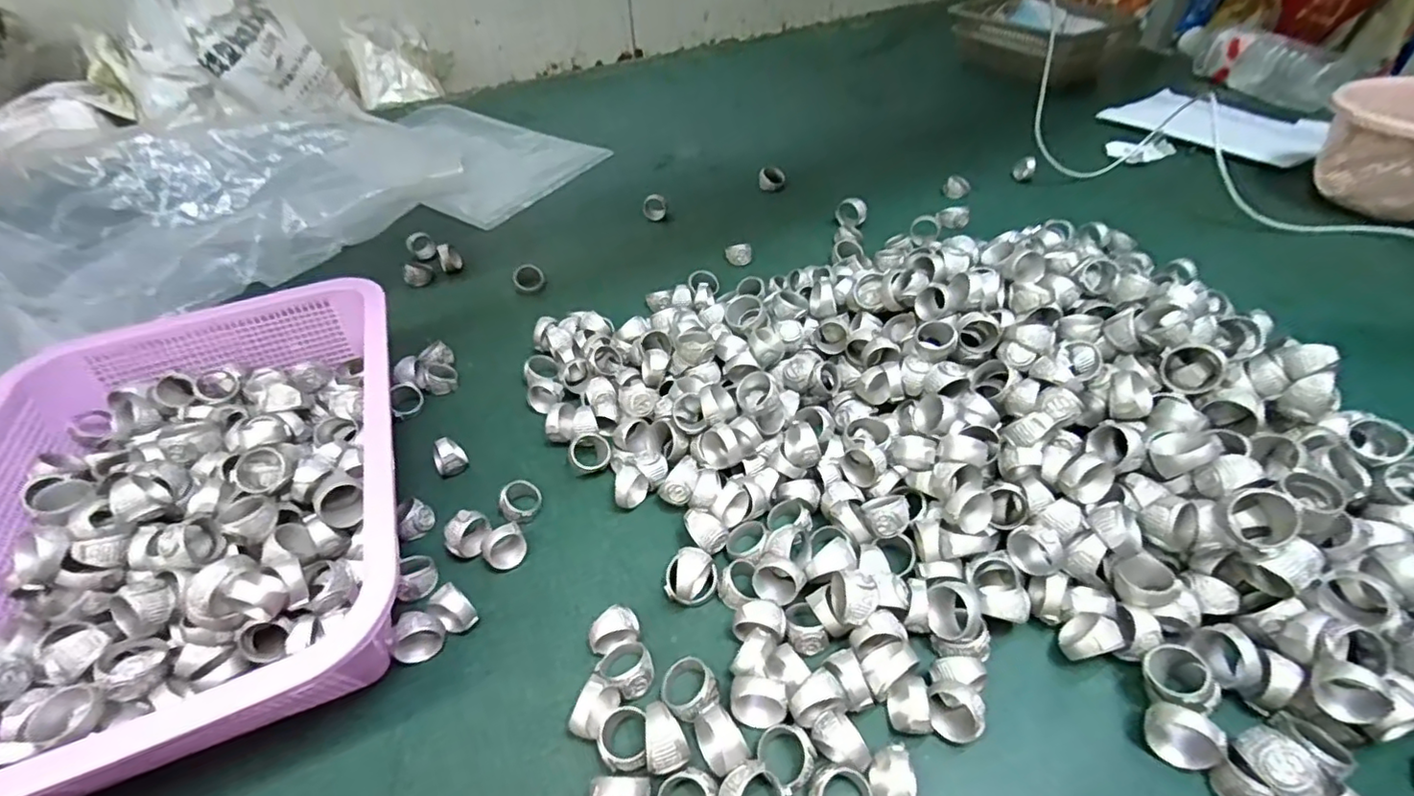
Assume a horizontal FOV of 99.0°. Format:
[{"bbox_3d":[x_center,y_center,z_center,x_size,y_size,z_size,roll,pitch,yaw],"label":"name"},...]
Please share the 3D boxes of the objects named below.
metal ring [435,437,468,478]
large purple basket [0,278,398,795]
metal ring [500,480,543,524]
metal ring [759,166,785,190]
[{"bbox_3d":[-0.170,0.038,0.398,0.020,0.025,0.021,-22,48,-19],"label":"metal ring"},{"bbox_3d":[-0.287,0.051,0.342,0.231,0.073,0.294,-20,47,-17],"label":"large purple basket"},{"bbox_3d":[-0.114,0.063,0.370,0.024,0.013,0.023,-2,44,2],"label":"metal ring"},{"bbox_3d":[0.074,-0.249,0.687,0.028,0.021,0.028,-2,44,2],"label":"metal ring"}]

